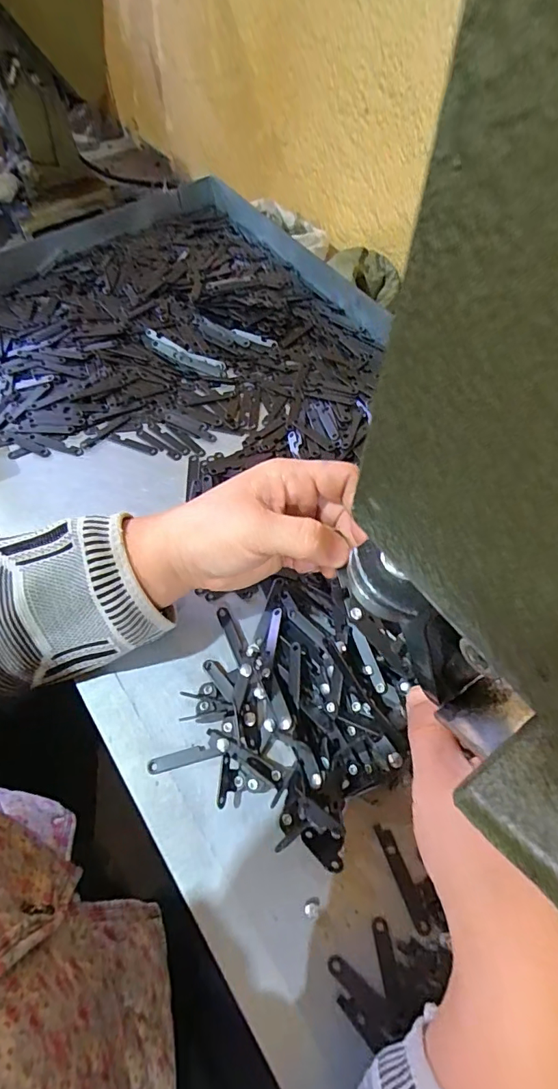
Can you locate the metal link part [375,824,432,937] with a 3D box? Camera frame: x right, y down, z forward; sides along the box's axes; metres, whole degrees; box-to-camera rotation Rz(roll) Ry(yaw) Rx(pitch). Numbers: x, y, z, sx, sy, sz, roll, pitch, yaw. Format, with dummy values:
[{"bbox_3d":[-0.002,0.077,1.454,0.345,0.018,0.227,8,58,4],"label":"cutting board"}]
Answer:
[{"bbox_3d":[0.069,0.186,0.265,0.008,0.004,0.053,-19,62,-8],"label":"metal link part"}]

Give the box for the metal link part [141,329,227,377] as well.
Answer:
[{"bbox_3d":[-0.097,-0.188,0.469,0.095,0.006,0.026,26,65,15],"label":"metal link part"}]

